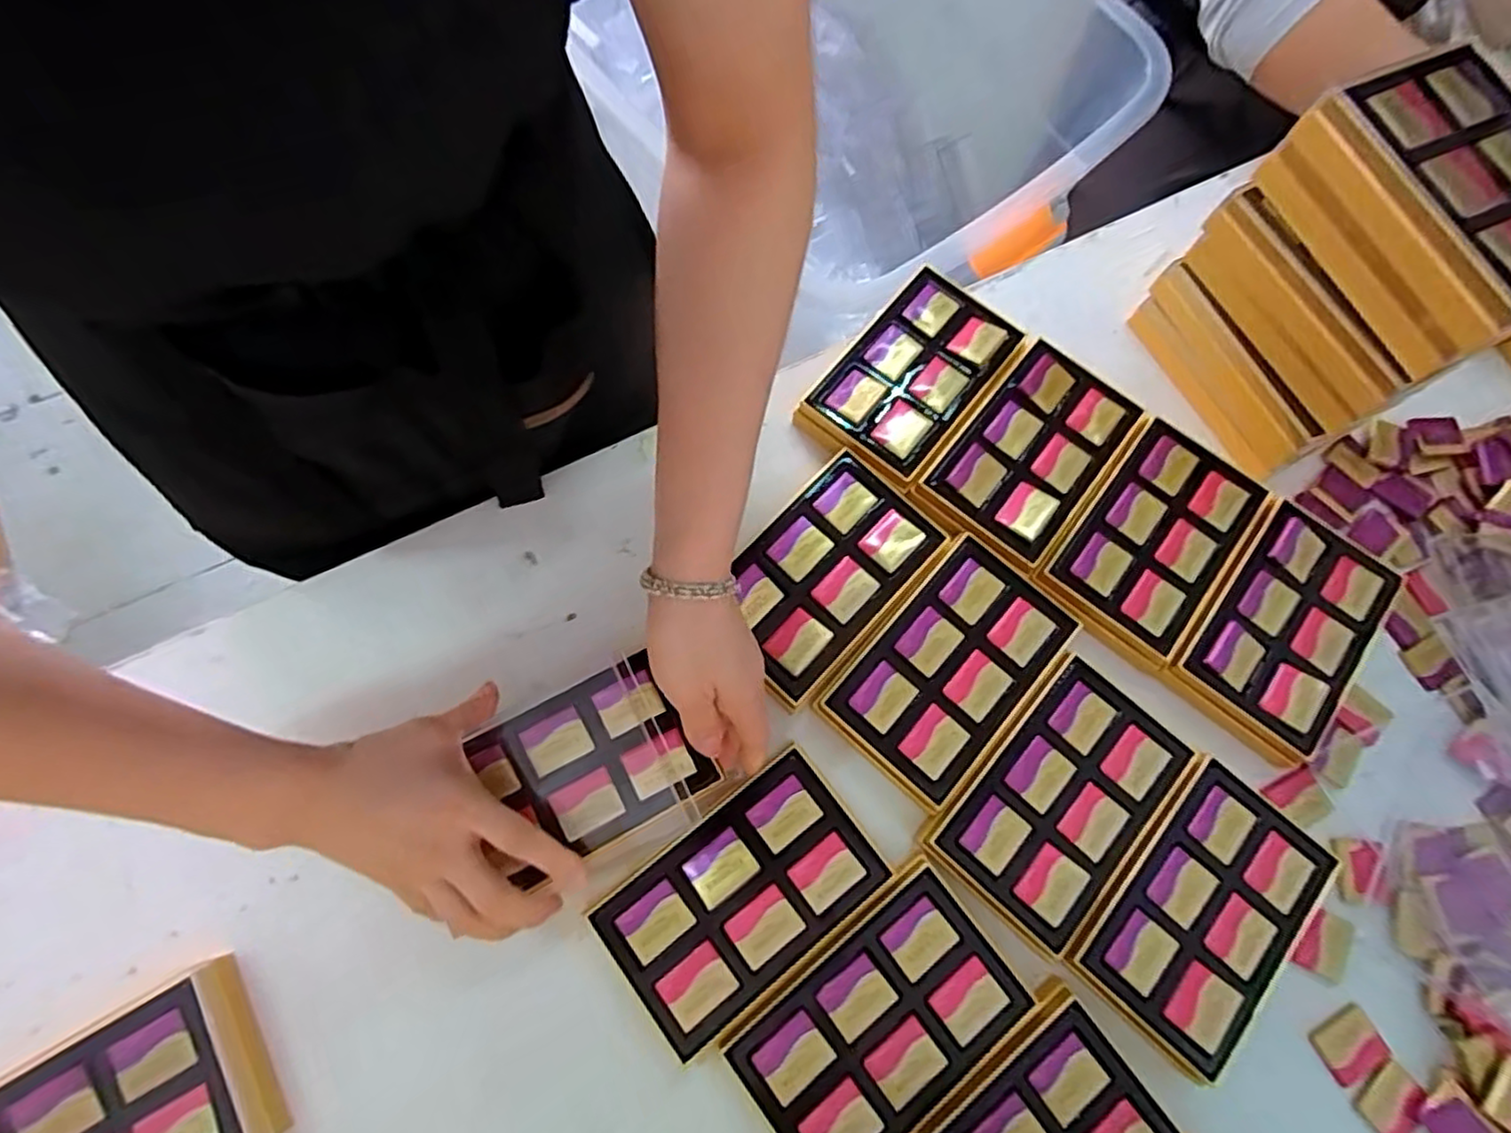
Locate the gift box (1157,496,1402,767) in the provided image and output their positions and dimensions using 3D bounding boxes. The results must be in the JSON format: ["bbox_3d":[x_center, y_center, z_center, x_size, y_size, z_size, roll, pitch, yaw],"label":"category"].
[{"bbox_3d":[0.370,0.043,0.498,0.105,0.034,0.167,38,75,8],"label":"gift box"}]

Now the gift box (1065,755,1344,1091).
[{"bbox_3d":[0.276,0.216,0.443,0.105,0.038,0.164,42,76,9],"label":"gift box"}]

